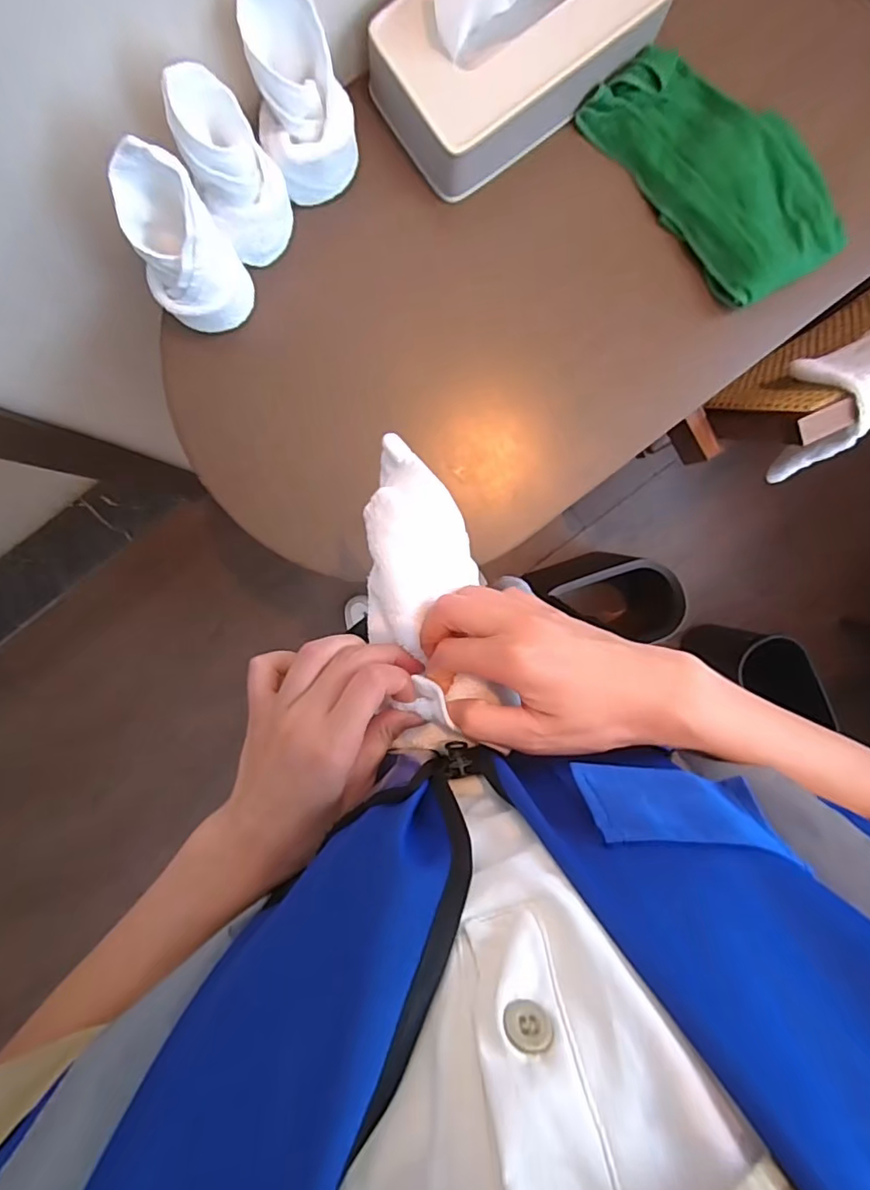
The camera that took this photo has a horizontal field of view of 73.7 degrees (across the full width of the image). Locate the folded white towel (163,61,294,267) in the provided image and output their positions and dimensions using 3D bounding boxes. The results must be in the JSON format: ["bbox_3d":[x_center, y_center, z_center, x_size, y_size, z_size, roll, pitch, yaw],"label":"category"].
[{"bbox_3d":[-0.167,-0.354,0.481,0.068,0.162,0.071,-26,96,0],"label":"folded white towel"}]

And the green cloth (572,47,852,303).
[{"bbox_3d":[0.277,-0.413,0.565,0.135,0.031,0.260,-42,96,1],"label":"green cloth"}]

